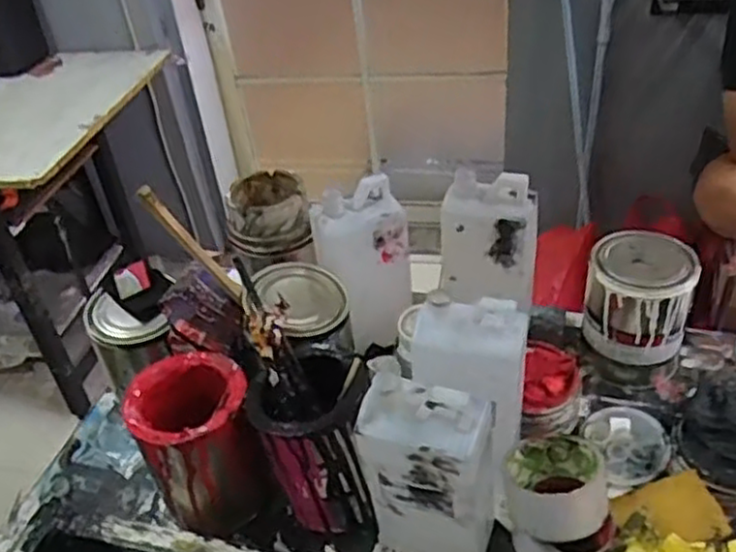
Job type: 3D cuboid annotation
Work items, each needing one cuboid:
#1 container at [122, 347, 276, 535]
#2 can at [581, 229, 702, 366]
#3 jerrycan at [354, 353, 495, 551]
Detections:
[{"bbox_3d":[-0.159,0.164,0.702,0.102,0.145,0.111,-4,38,3],"label":"container"},{"bbox_3d":[0.297,0.023,0.802,0.108,0.104,0.099,12,42,22],"label":"can"},{"bbox_3d":[0.048,0.151,0.586,0.099,0.170,0.063,6,40,15],"label":"jerrycan"}]

